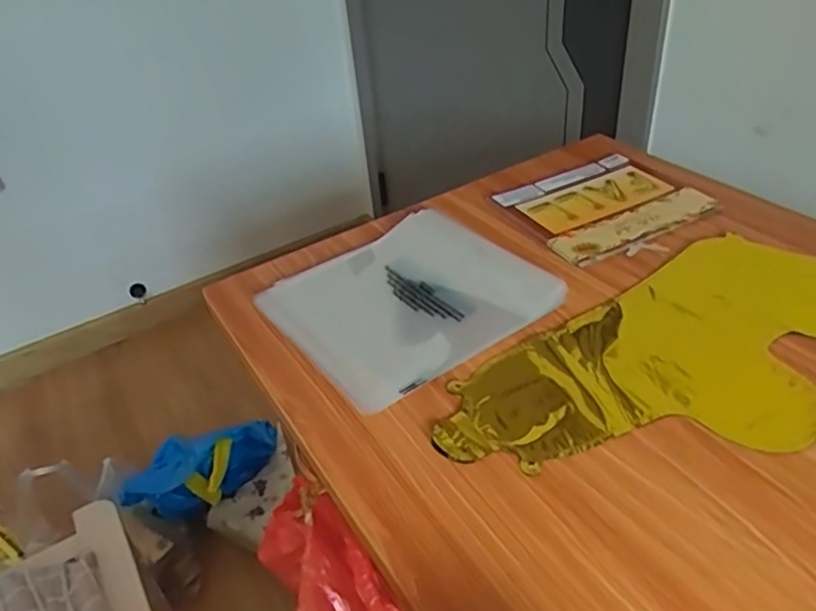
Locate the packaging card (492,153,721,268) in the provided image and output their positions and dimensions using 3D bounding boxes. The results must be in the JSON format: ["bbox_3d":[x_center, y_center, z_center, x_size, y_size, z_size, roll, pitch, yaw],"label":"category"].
[{"bbox_3d":[0.213,-0.113,0.708,0.182,0.007,0.157,-21,40,-18],"label":"packaging card"}]

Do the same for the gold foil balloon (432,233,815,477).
[{"bbox_3d":[0.229,0.040,0.512,0.420,0.011,0.191,-22,40,-19],"label":"gold foil balloon"}]

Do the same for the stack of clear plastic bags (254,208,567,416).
[{"bbox_3d":[-0.008,-0.010,0.588,0.212,0.024,0.201,-31,45,-24],"label":"stack of clear plastic bags"}]

